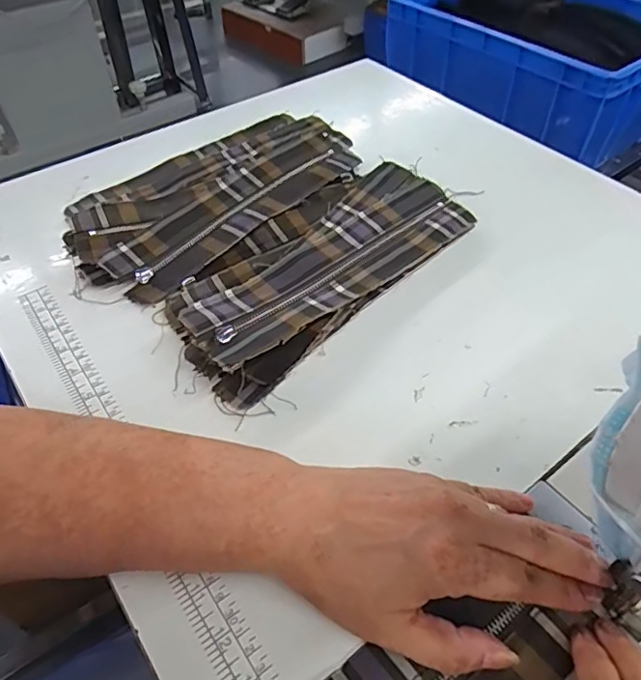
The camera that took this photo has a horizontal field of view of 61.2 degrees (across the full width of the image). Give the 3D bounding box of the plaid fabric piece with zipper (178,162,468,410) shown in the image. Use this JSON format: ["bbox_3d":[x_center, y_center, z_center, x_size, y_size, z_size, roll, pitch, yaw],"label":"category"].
[{"bbox_3d":[0.005,-0.061,0.427,0.264,0.030,0.110,-36,57,-27],"label":"plaid fabric piece with zipper"}]

